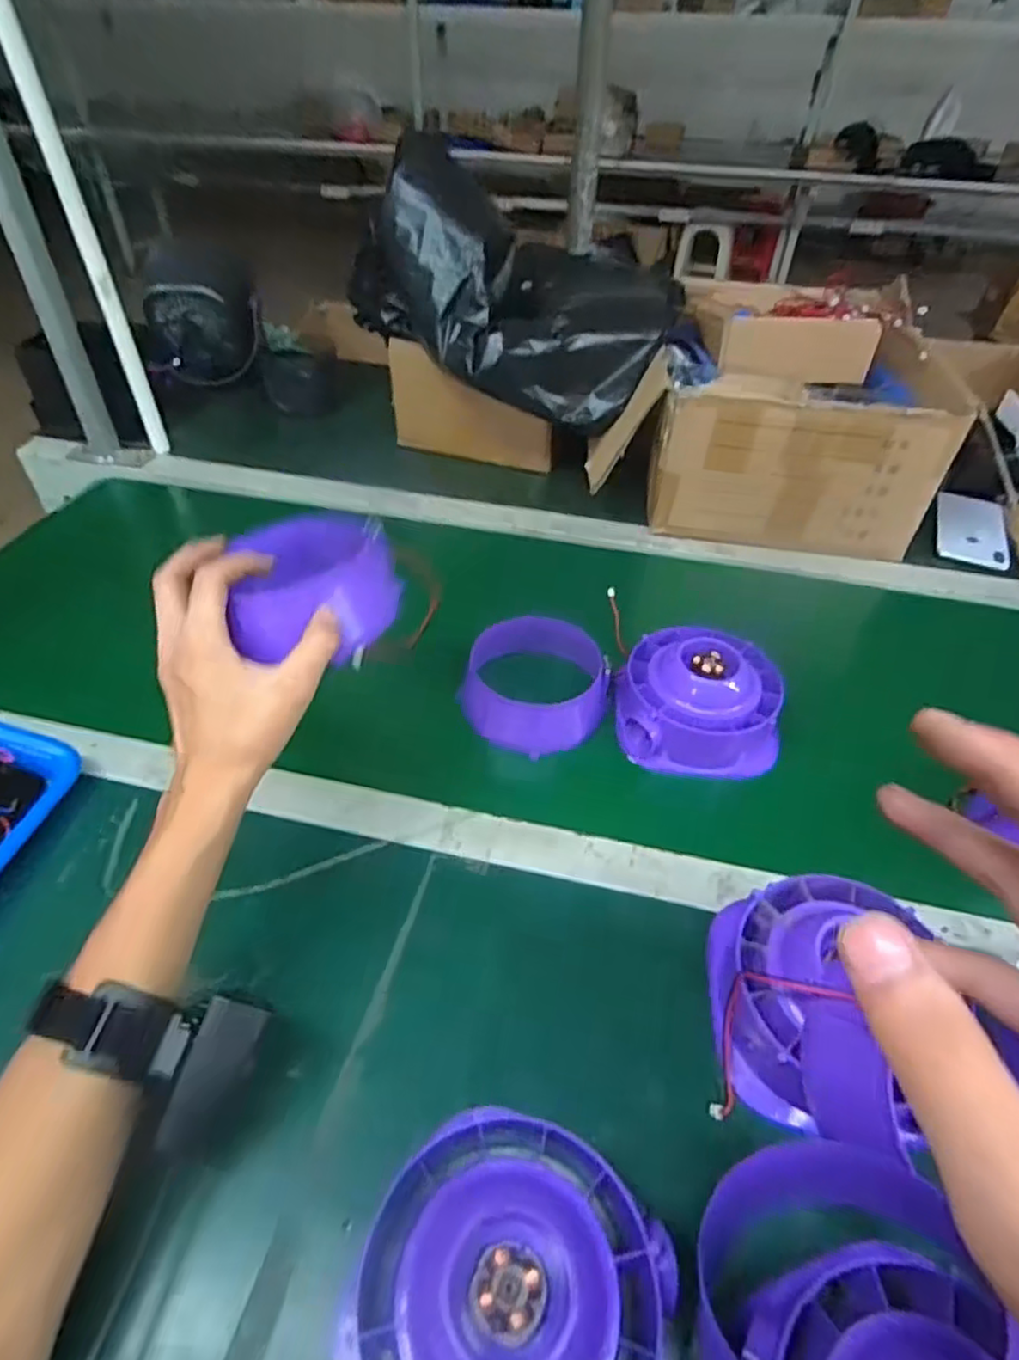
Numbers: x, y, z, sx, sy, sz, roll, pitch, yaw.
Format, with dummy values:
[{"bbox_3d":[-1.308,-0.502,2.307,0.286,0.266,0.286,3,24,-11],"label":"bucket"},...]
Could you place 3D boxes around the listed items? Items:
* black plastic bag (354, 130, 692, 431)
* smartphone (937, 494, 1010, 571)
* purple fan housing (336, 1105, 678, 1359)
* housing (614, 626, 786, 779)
[{"bbox_3d":[-0.020,-0.412,0.776,0.365,0.196,0.184,28,46,-4],"label":"black plastic bag"},{"bbox_3d":[0.556,-0.184,0.817,0.076,0.008,0.135,15,51,16],"label":"smartphone"},{"bbox_3d":[-0.001,0.275,0.300,0.124,0.069,0.125,1,44,-1],"label":"purple fan housing"},{"bbox_3d":[0.163,0.011,0.587,0.134,0.076,0.125,6,44,4],"label":"housing"}]

